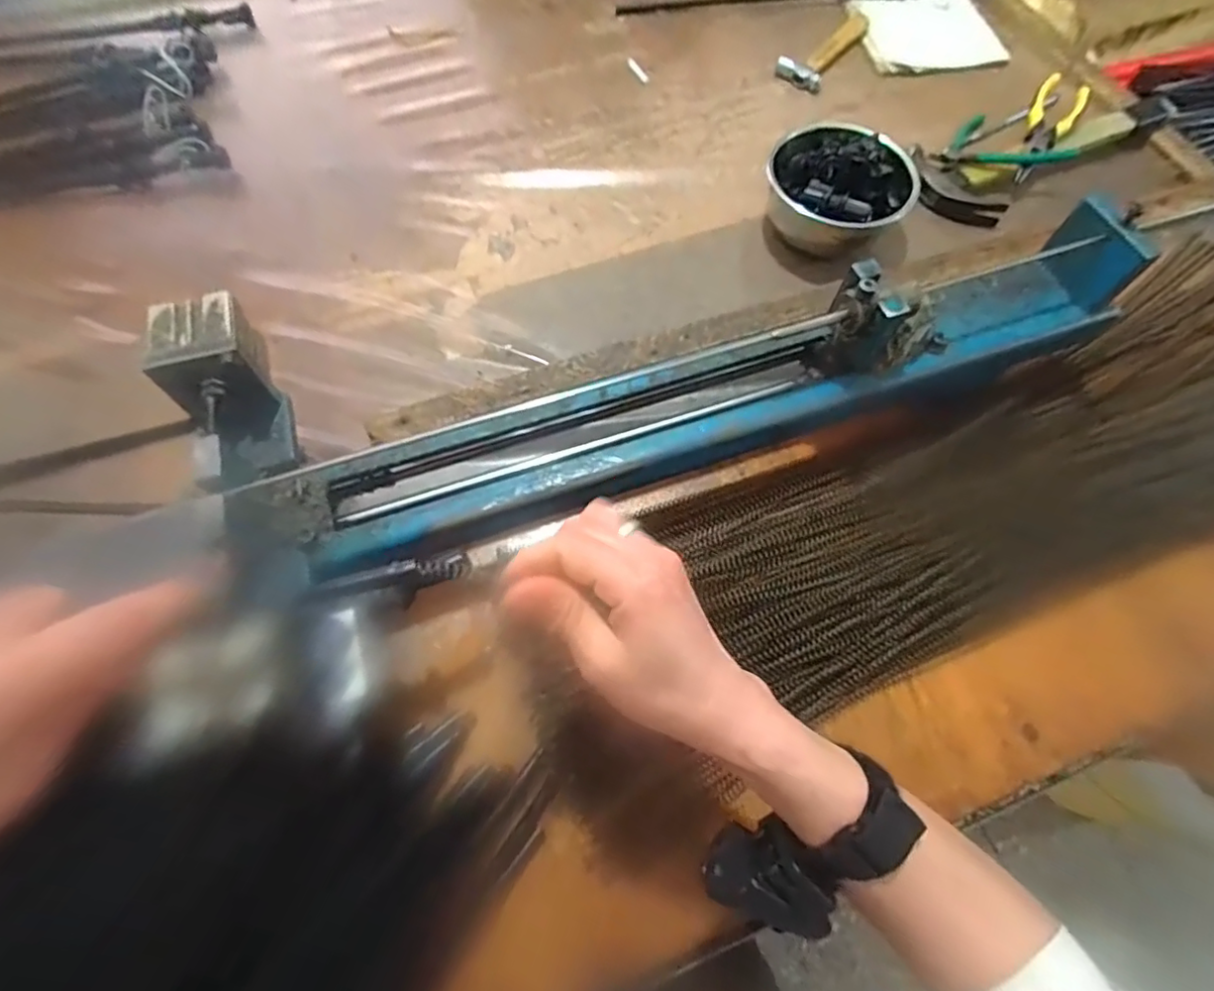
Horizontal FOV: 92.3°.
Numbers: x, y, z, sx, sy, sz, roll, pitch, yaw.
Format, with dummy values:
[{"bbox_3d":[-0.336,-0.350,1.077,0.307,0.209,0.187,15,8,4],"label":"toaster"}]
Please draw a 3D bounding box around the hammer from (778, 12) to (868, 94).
[{"bbox_3d":[0.286,-0.593,0.759,0.062,0.019,0.191,30,69,11],"label":"hammer"}]

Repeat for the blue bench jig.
[{"bbox_3d":[0.082,-0.111,0.439,0.712,0.123,0.161,-17,68,-9],"label":"blue bench jig"}]

